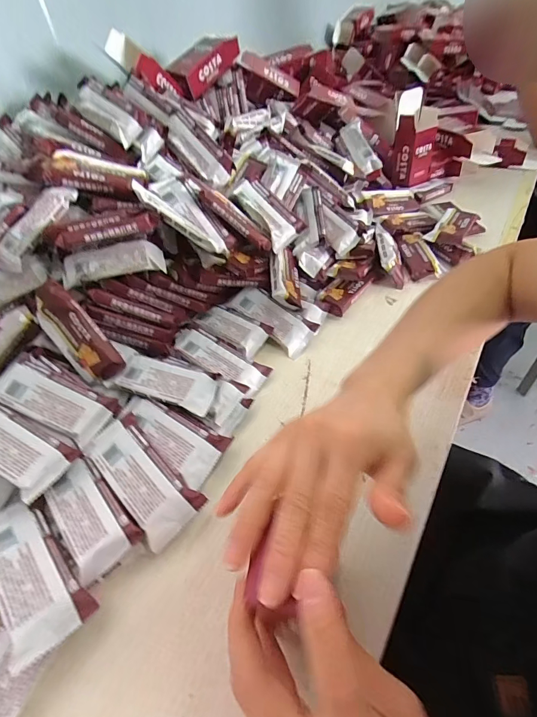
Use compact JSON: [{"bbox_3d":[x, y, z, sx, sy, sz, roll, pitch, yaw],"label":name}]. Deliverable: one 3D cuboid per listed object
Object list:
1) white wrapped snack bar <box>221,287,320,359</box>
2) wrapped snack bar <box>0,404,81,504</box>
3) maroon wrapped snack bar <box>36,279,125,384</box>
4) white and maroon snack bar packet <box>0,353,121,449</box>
[{"bbox_3d":[0.002,-0.053,0.465,0.114,0.010,0.049,38,83,15],"label":"white wrapped snack bar"},{"bbox_3d":[-0.226,0.072,0.321,0.111,0.012,0.048,28,53,10],"label":"wrapped snack bar"},{"bbox_3d":[-0.201,-0.024,0.386,0.050,0.112,0.010,-36,5,15],"label":"maroon wrapped snack bar"},{"bbox_3d":[-0.206,0.036,0.359,0.112,0.014,0.053,27,52,5],"label":"white and maroon snack bar packet"}]

